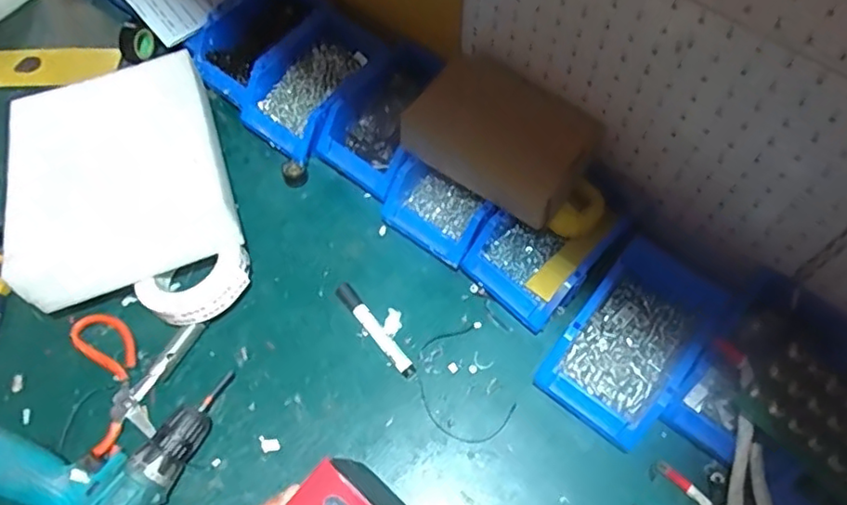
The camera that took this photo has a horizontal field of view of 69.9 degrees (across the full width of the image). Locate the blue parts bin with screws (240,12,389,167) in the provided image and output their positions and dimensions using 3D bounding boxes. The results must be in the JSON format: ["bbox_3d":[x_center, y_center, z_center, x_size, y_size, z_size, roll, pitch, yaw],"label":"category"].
[{"bbox_3d":[-0.139,-0.218,0.815,0.121,0.086,0.201,33,68,18],"label":"blue parts bin with screws"}]

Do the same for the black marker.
[{"bbox_3d":[-0.053,0.086,0.673,0.018,0.019,0.129,-37,67,-16],"label":"black marker"}]

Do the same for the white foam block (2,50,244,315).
[{"bbox_3d":[-0.360,-0.098,0.711,0.227,0.054,0.291,-20,63,-8],"label":"white foam block"}]

